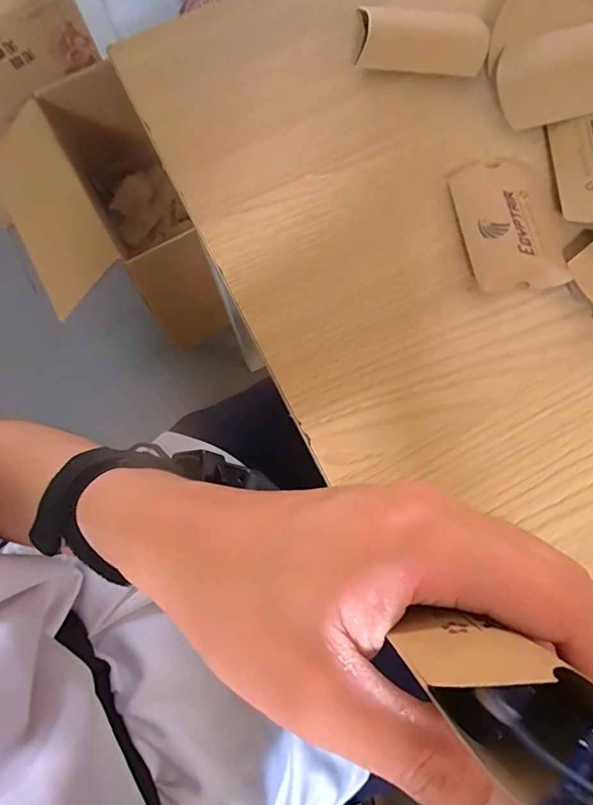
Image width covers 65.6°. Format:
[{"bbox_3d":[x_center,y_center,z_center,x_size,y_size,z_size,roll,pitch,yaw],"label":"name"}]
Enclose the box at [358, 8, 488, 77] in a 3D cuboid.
[{"bbox_3d":[0.086,-0.246,0.313,0.085,0.015,0.045,3,78,1],"label":"box"}]

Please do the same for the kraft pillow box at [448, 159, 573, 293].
[{"bbox_3d":[0.131,-0.111,0.287,0.056,0.015,0.086,-7,78,-2],"label":"kraft pillow box"}]

